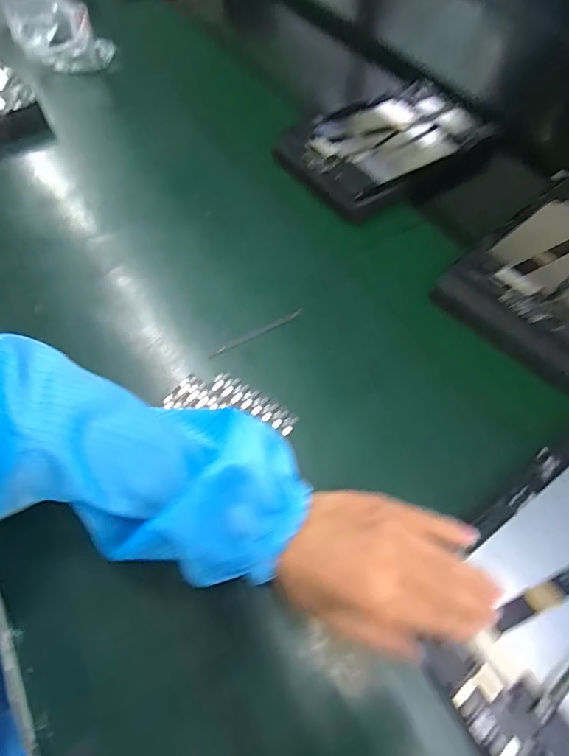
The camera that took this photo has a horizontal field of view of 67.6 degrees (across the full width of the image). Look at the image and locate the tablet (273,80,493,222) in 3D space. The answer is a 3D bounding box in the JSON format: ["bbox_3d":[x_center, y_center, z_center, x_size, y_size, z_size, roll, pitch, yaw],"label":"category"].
[{"bbox_3d":[0.119,-0.301,0.531,0.270,0.027,0.164,-35,66,-21],"label":"tablet"}]

